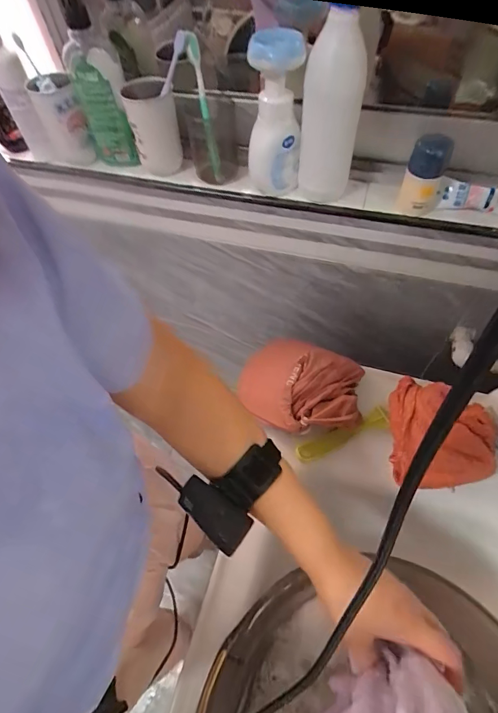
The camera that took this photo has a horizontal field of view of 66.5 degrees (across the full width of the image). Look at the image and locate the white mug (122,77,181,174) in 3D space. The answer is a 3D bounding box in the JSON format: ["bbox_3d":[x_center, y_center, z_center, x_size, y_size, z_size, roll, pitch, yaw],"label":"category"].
[{"bbox_3d":[-0.148,-0.360,0.598,0.071,0.116,0.077,-10,59,-2],"label":"white mug"}]

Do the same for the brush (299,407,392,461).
[{"bbox_3d":[0.138,0.116,0.551,0.145,0.017,0.031,-24,60,-10],"label":"brush"}]

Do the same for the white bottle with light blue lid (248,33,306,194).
[{"bbox_3d":[0.034,-0.334,0.543,0.081,0.226,0.092,-2,59,3],"label":"white bottle with light blue lid"}]

